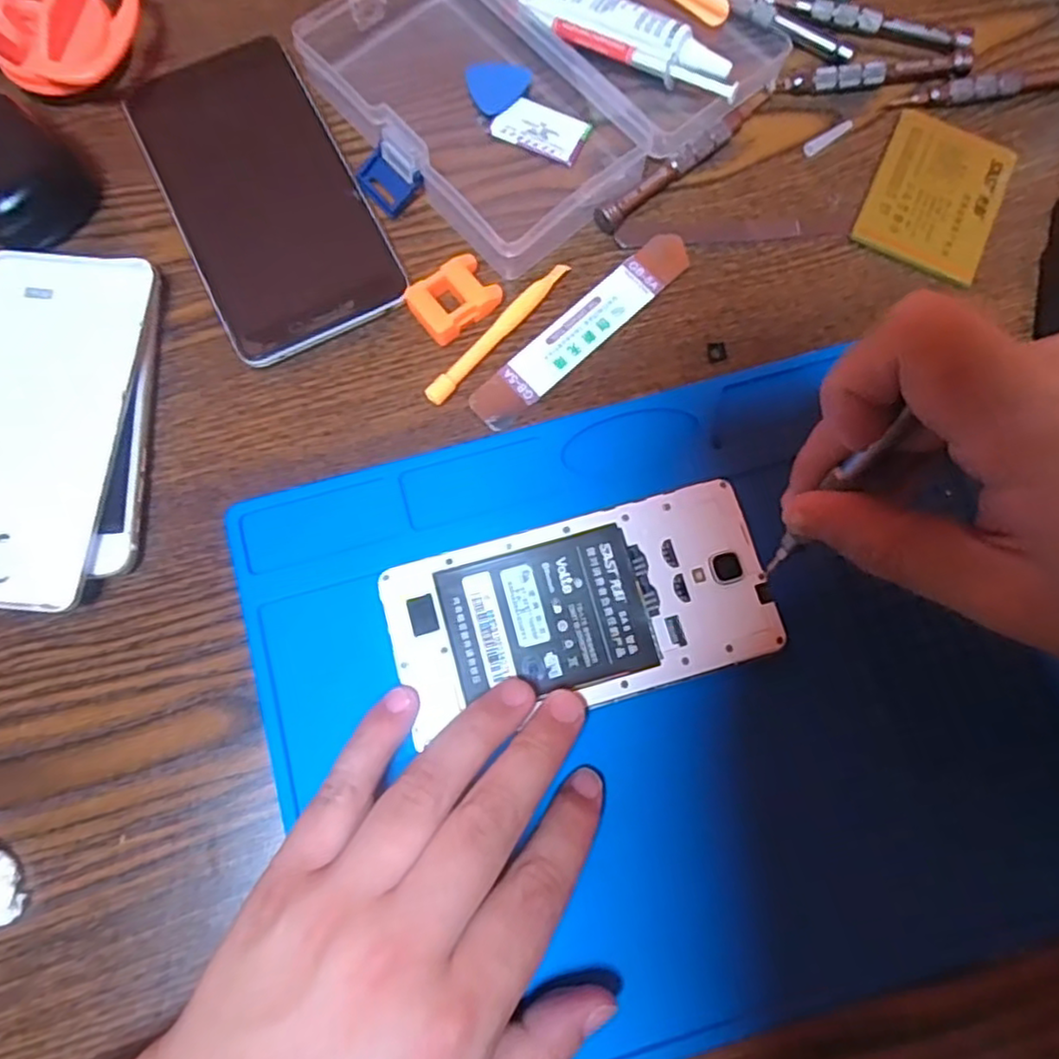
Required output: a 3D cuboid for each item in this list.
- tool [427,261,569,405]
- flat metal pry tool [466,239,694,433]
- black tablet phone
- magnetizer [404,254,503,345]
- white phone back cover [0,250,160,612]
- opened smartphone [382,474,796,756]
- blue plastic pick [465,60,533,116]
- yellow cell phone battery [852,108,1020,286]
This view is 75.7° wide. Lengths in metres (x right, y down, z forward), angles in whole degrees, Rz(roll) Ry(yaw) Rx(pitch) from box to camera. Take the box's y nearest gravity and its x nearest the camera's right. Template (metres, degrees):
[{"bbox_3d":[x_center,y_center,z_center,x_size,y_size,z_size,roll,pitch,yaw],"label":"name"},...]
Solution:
[{"bbox_3d":[-0.014,-0.083,0.286,0.009,0.006,0.082,40,79,8],"label":"tool"},{"bbox_3d":[0.023,-0.085,0.288,0.115,0.004,0.020,-42,81,-10],"label":"flat metal pry tool"},{"bbox_3d":[-0.113,-0.141,0.298,0.076,0.009,0.138,-26,78,-7],"label":"black tablet phone"},{"bbox_3d":[-0.031,-0.096,0.285,0.034,0.012,0.026,-34,80,-8],"label":"magnetizer"},{"bbox_3d":[-0.195,-0.043,0.271,0.073,0.016,0.145,6,77,1],"label":"white phone back cover"},{"bbox_3d":[0.019,0.028,0.255,0.139,0.007,0.069,-11,77,-3],"label":"opened smartphone"},{"bbox_3d":[-0.014,-0.206,0.314,0.029,0.004,0.027,0,79,0],"label":"blue plastic pick"},{"bbox_3d":[0.182,-0.150,0.305,0.055,0.005,0.075,25,78,5],"label":"yellow cell phone battery"}]

